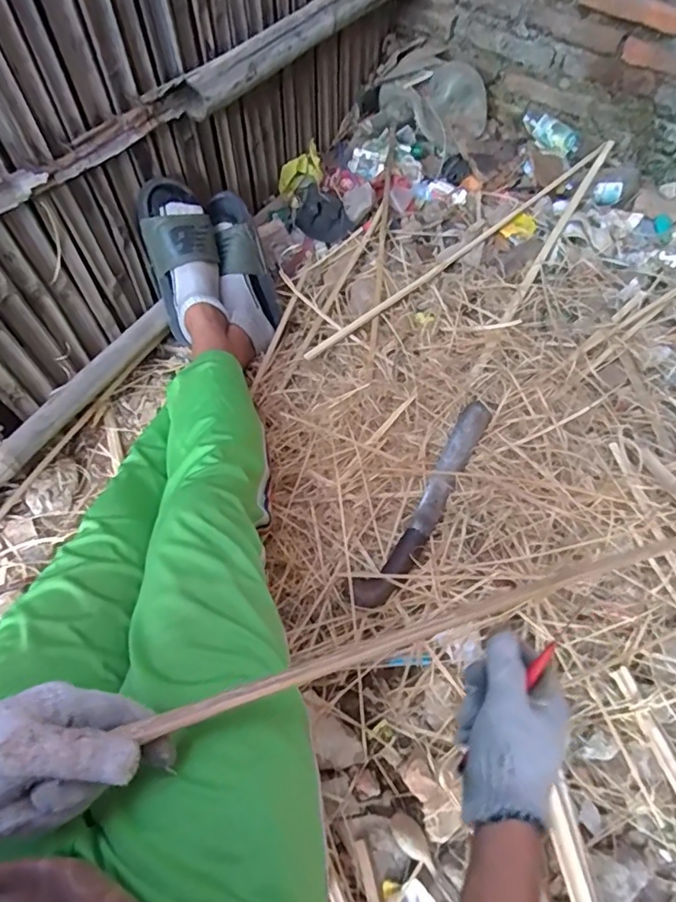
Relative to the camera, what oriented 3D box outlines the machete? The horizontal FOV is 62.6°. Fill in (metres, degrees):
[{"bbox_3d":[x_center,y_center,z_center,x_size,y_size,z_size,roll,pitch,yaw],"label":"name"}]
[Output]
[{"bbox_3d":[0.142,0.073,0.852,0.054,0.022,0.391,30,63,14],"label":"machete"}]

